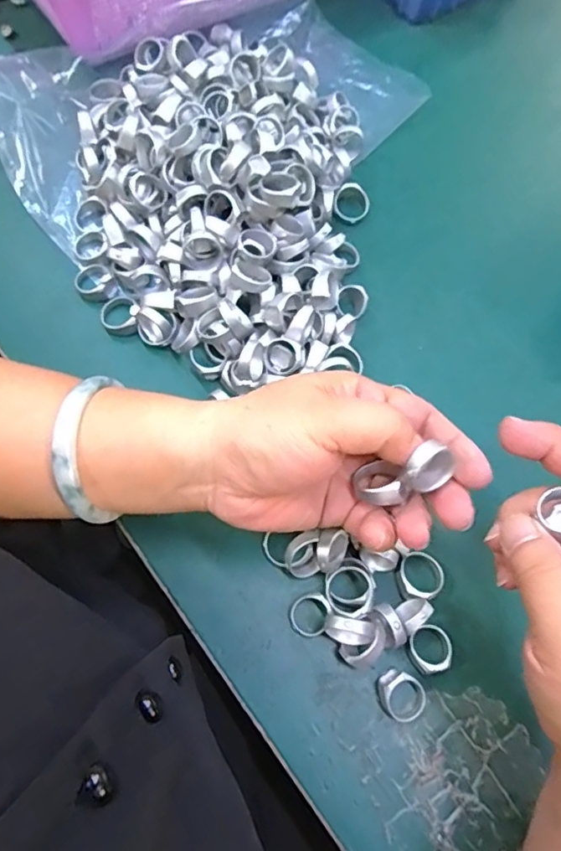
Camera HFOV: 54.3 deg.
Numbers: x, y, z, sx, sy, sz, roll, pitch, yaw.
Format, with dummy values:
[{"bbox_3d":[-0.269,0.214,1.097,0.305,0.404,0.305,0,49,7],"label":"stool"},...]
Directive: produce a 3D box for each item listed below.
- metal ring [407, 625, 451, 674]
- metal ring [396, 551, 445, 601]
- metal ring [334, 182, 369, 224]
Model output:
[{"bbox_3d":[0.078,0.116,0.284,0.022,0.007,0.023,-16,49,-10],"label":"metal ring"},{"bbox_3d":[0.076,0.082,0.298,0.026,0.007,0.027,0,54,0],"label":"metal ring"},{"bbox_3d":[0.051,-0.161,0.394,0.025,0.013,0.030,11,69,-1],"label":"metal ring"}]

